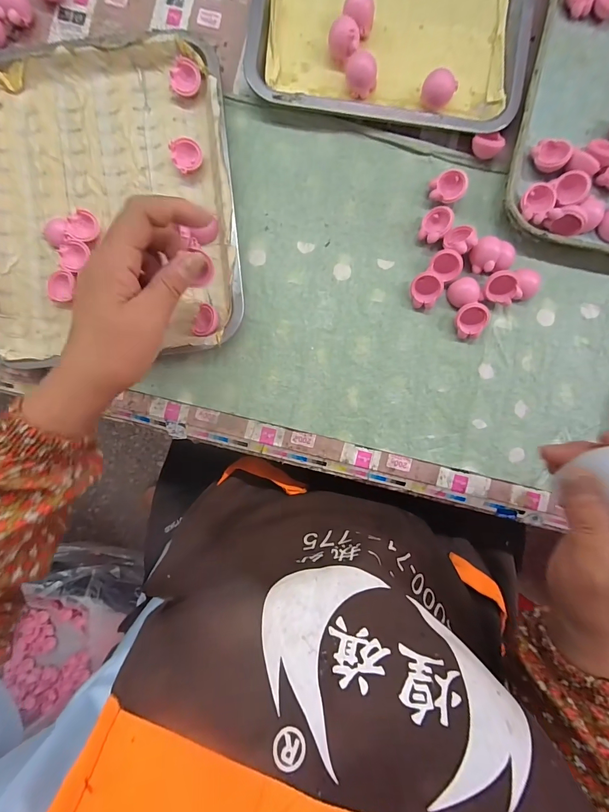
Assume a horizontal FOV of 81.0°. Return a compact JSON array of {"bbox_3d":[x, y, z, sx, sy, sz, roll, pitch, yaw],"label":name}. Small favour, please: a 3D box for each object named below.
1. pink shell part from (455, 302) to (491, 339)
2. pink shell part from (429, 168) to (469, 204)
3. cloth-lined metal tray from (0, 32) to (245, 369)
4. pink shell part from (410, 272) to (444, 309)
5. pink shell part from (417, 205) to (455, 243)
[{"bbox_3d":[0.158,-0.080,0.336,0.027,0.021,0.030,-19,89,0],"label":"pink shell part"},{"bbox_3d":[0.135,-0.207,0.337,0.031,0.018,0.026,-5,91,0],"label":"pink shell part"},{"bbox_3d":[-0.184,-0.192,0.337,0.236,0.031,0.288,-6,91,0],"label":"cloth-lined metal tray"},{"bbox_3d":[0.114,-0.109,0.337,0.025,0.020,0.030,-2,91,0],"label":"pink shell part"},{"bbox_3d":[0.123,-0.171,0.337,0.026,0.020,0.031,40,91,-1],"label":"pink shell part"}]

